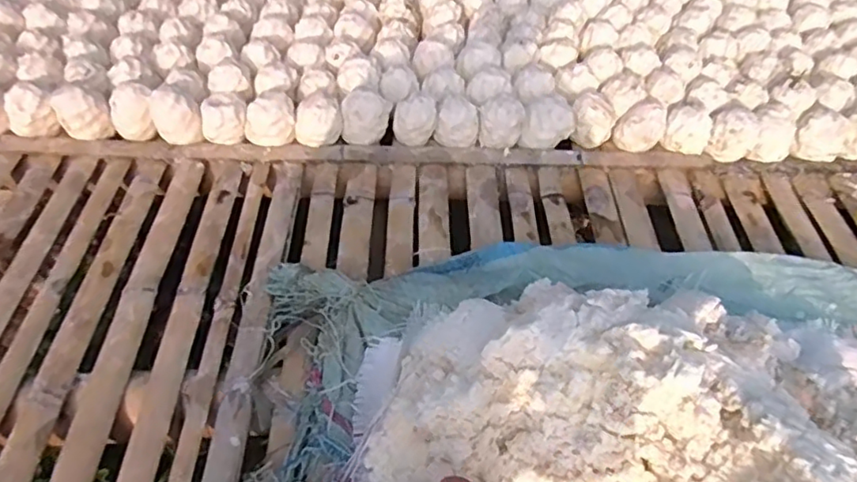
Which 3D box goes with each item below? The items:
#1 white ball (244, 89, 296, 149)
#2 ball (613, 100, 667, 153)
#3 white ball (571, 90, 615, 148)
[{"bbox_3d":[-0.284,-0.215,1.075,0.094,0.077,0.085,-19,54,-16],"label":"white ball"},{"bbox_3d":[0.393,-0.210,1.130,0.085,0.077,0.086,1,51,-2],"label":"ball"},{"bbox_3d":[0.305,-0.222,1.124,0.075,0.093,0.075,1,51,-2],"label":"white ball"}]

